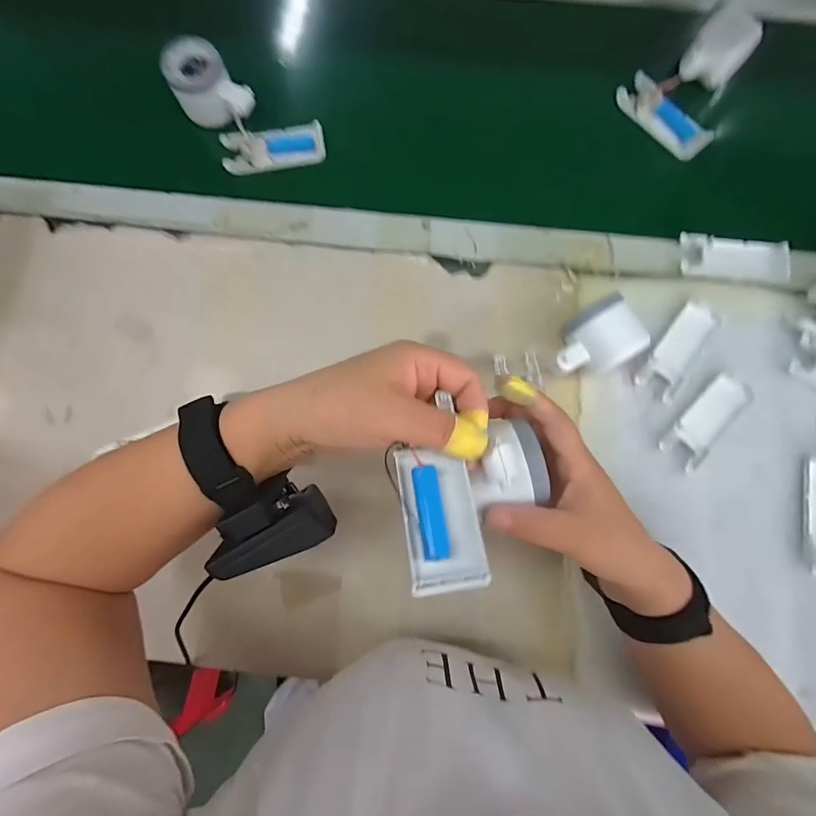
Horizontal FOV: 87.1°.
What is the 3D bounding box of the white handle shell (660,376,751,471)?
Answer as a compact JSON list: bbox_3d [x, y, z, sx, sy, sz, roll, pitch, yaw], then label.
[{"bbox_3d":[0.286,0.013,0.410,0.037,0.011,0.101,43,81,8],"label":"white handle shell"}]

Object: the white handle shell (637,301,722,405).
[{"bbox_3d":[0.266,-0.057,0.421,0.036,0.013,0.100,34,80,6],"label":"white handle shell"}]

